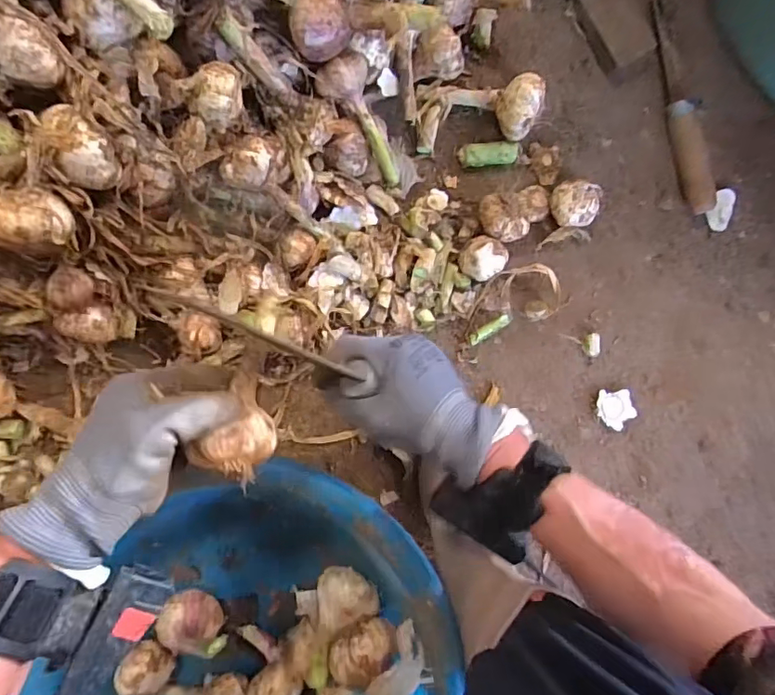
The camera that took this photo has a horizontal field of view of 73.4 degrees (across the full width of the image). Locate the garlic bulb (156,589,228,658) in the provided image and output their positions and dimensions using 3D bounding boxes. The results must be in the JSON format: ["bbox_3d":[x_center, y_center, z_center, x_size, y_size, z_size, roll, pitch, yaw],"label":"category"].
[{"bbox_3d":[-0.171,0.238,0.455,0.056,0.047,0.045,12,88,-6],"label":"garlic bulb"}]

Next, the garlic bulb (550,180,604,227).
[{"bbox_3d":[0.186,-0.141,0.522,0.044,0.038,0.044,-6,90,-6],"label":"garlic bulb"}]

